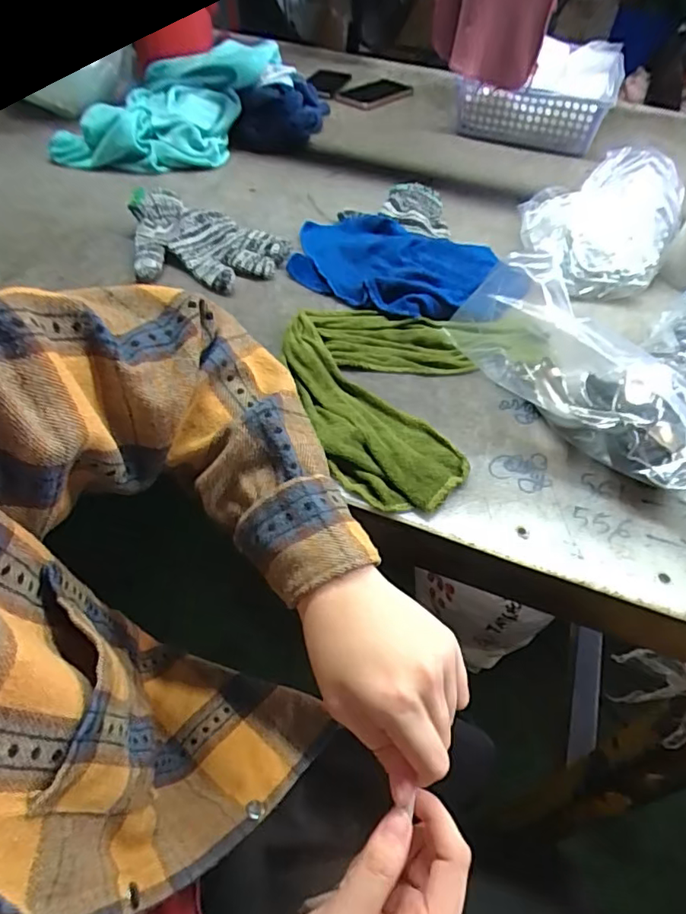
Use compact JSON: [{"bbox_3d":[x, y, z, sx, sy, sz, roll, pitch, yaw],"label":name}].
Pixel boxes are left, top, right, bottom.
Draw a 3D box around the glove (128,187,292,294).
[{"bbox_3d":[-0.173,-0.246,0.622,0.191,0.032,0.135,23,51,16],"label":"glove"}]

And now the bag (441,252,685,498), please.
[{"bbox_3d":[0.209,-0.080,0.474,0.096,0.087,0.250,-28,56,-26],"label":"bag"}]

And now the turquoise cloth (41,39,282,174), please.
[{"bbox_3d":[-0.250,-0.566,0.871,0.205,0.080,0.415,19,50,13],"label":"turquoise cloth"}]

